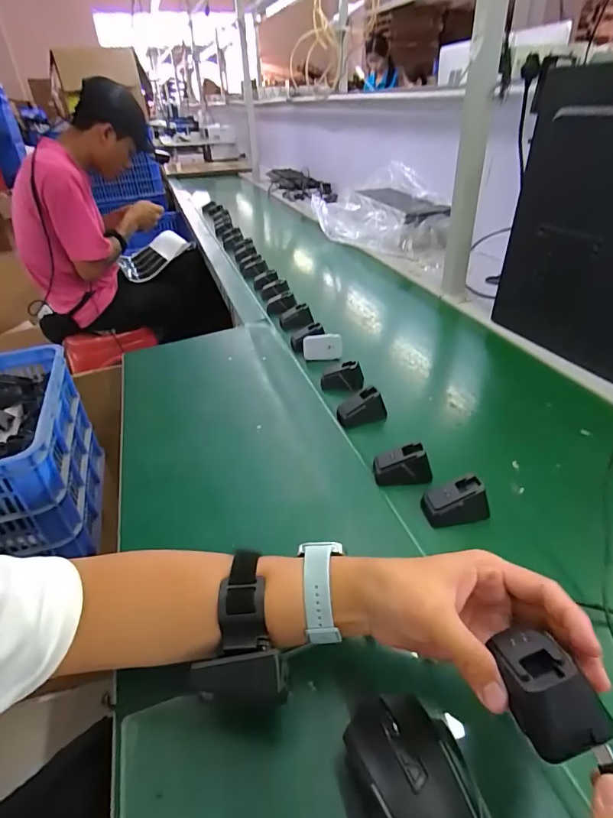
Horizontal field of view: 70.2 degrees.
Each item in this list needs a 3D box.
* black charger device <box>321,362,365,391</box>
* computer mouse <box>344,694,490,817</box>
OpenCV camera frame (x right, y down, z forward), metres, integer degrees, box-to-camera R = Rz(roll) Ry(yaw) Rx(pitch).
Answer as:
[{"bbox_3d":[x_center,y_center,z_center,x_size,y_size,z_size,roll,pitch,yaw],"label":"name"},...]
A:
[{"bbox_3d":[0.057,-0.048,0.700,0.066,0.046,0.031,-1,35,3],"label":"black charger device"},{"bbox_3d":[0.066,0.249,0.272,0.068,0.046,0.123,-6,35,-4],"label":"computer mouse"}]

